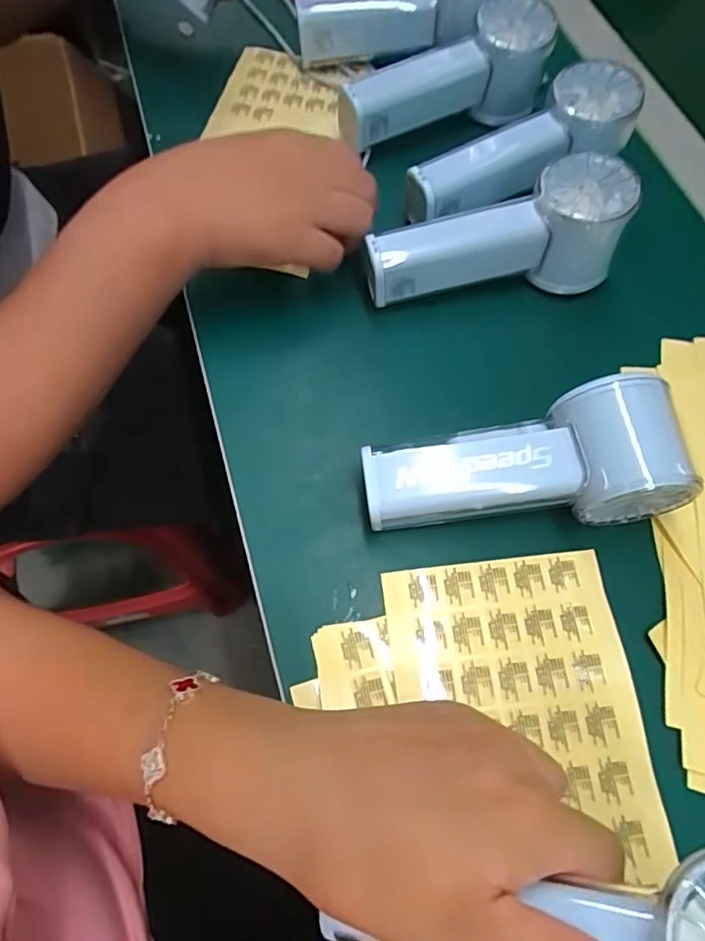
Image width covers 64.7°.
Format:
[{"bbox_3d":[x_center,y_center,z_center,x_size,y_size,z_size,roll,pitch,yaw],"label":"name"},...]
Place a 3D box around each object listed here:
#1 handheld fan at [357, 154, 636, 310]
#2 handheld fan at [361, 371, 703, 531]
[{"bbox_3d":[0.085,-0.133,0.322,0.156,0.052,0.048,-11,67,-6],"label":"handheld fan"},{"bbox_3d":[0.078,-0.002,0.266,0.148,0.055,0.056,-5,66,-3],"label":"handheld fan"}]

